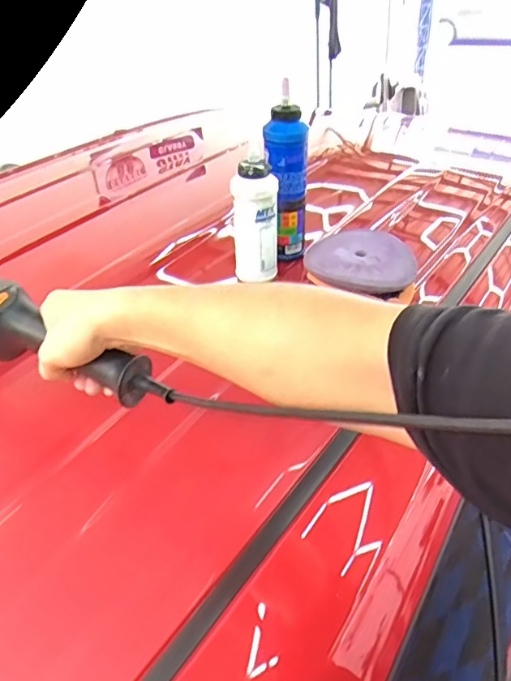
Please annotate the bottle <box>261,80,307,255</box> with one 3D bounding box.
[{"bbox_3d":[0.043,-0.226,0.745,0.052,0.219,0.052,-3,37,2],"label":"bottle"}]

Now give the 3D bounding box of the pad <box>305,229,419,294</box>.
[{"bbox_3d":[0.140,-0.107,0.699,0.140,0.025,0.129,5,38,13],"label":"pad"}]

